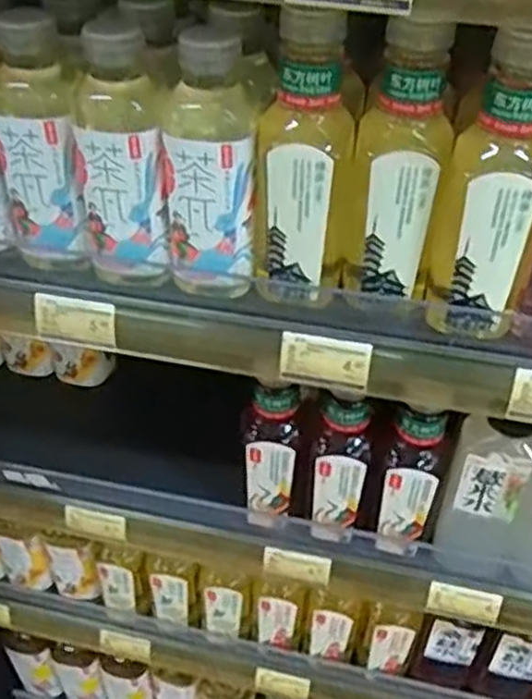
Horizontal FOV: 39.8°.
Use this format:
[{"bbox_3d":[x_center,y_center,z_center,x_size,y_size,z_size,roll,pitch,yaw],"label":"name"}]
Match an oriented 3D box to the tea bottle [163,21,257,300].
[{"bbox_3d":[-0.038,-0.129,0.517,0.060,0.182,0.063,2,41,1],"label":"tea bottle"}]

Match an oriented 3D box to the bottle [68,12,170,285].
[{"bbox_3d":[-0.100,-0.143,0.536,0.063,0.190,0.080,4,41,4],"label":"bottle"}]

